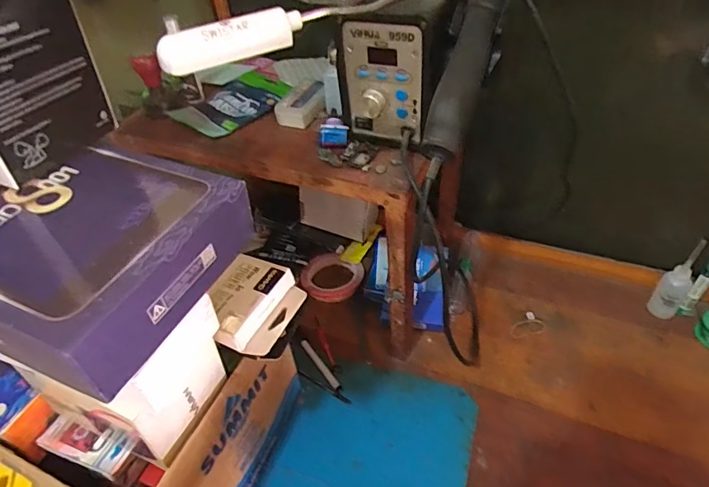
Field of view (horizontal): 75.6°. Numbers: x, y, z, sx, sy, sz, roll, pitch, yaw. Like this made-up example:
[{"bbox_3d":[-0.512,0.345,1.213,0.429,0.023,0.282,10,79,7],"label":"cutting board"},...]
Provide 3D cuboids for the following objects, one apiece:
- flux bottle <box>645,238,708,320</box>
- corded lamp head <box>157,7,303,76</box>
[{"bbox_3d":[0.438,0.049,0.618,0.036,0.134,0.031,31,55,33],"label":"flux bottle"},{"bbox_3d":[-0.073,-0.123,0.279,0.088,0.021,0.023,-29,47,-21],"label":"corded lamp head"}]

